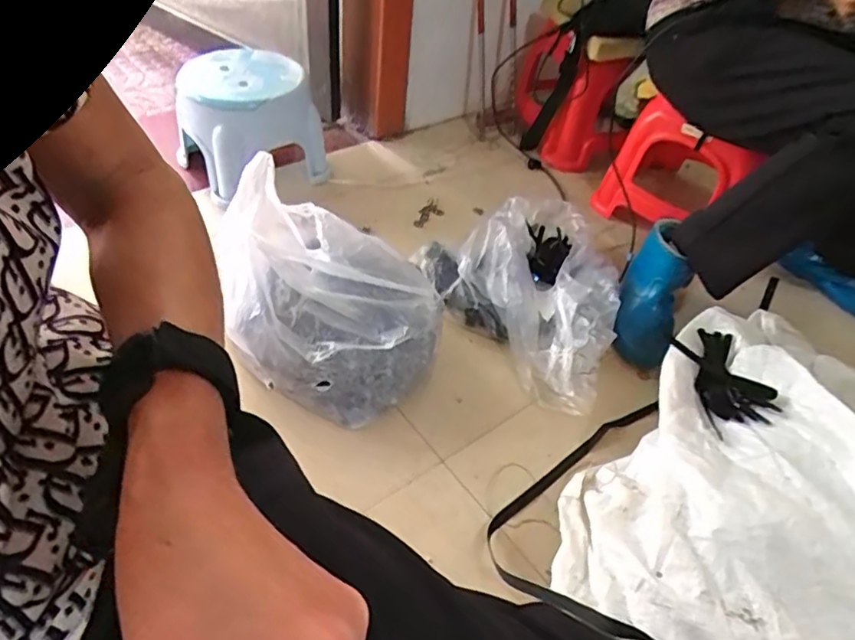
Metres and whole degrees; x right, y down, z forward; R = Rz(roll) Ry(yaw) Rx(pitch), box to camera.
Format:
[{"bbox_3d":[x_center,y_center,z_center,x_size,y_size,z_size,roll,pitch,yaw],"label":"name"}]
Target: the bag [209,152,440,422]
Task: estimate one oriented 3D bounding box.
[{"bbox_3d":[-0.166,-0.038,0.879,0.382,0.191,0.232,31,49,21],"label":"bag"}]

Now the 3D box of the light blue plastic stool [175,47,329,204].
[{"bbox_3d":[-0.357,-0.387,1.197,0.271,0.232,0.213,30,49,20],"label":"light blue plastic stool"}]

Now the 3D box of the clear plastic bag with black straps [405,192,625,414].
[{"bbox_3d":[0.213,-0.065,0.992,0.333,0.120,0.400,-23,51,-26],"label":"clear plastic bag with black straps"}]

